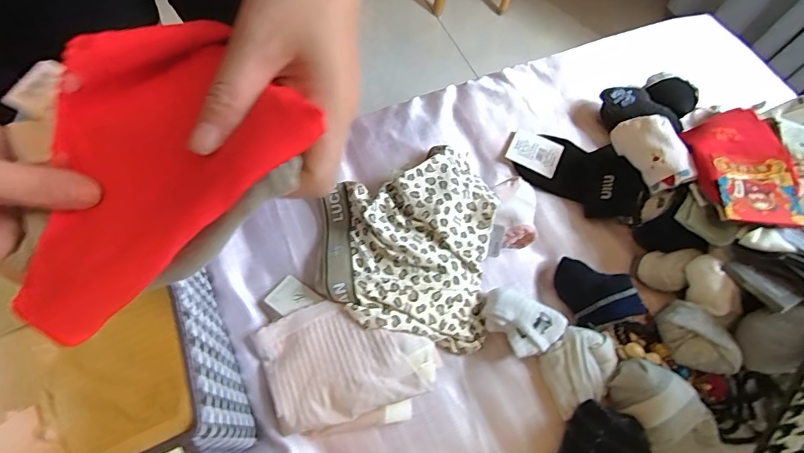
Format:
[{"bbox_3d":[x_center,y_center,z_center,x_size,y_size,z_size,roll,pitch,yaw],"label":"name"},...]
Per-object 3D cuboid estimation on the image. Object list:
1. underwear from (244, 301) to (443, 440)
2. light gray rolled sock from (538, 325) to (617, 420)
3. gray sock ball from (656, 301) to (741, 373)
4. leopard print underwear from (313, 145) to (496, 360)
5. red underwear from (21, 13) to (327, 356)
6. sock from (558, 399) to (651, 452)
[{"bbox_3d":[-0.052,0.130,0.411,0.163,0.023,0.117,-11,67,-7],"label":"underwear"},{"bbox_3d":[0.175,0.136,0.425,0.073,0.031,0.066,-23,69,-12],"label":"light gray rolled sock"},{"bbox_3d":[0.285,0.109,0.419,0.047,0.030,0.074,-18,68,-10],"label":"gray sock ball"},{"bbox_3d":[0.003,0.008,0.457,0.179,0.033,0.204,7,66,1],"label":"leopard print underwear"},{"bbox_3d":[-0.129,-0.031,0.204,0.155,0.065,0.127,-38,73,-17],"label":"red underwear"},{"bbox_3d":[0.180,0.197,0.386,0.065,0.046,0.070,20,67,6],"label":"sock"}]

